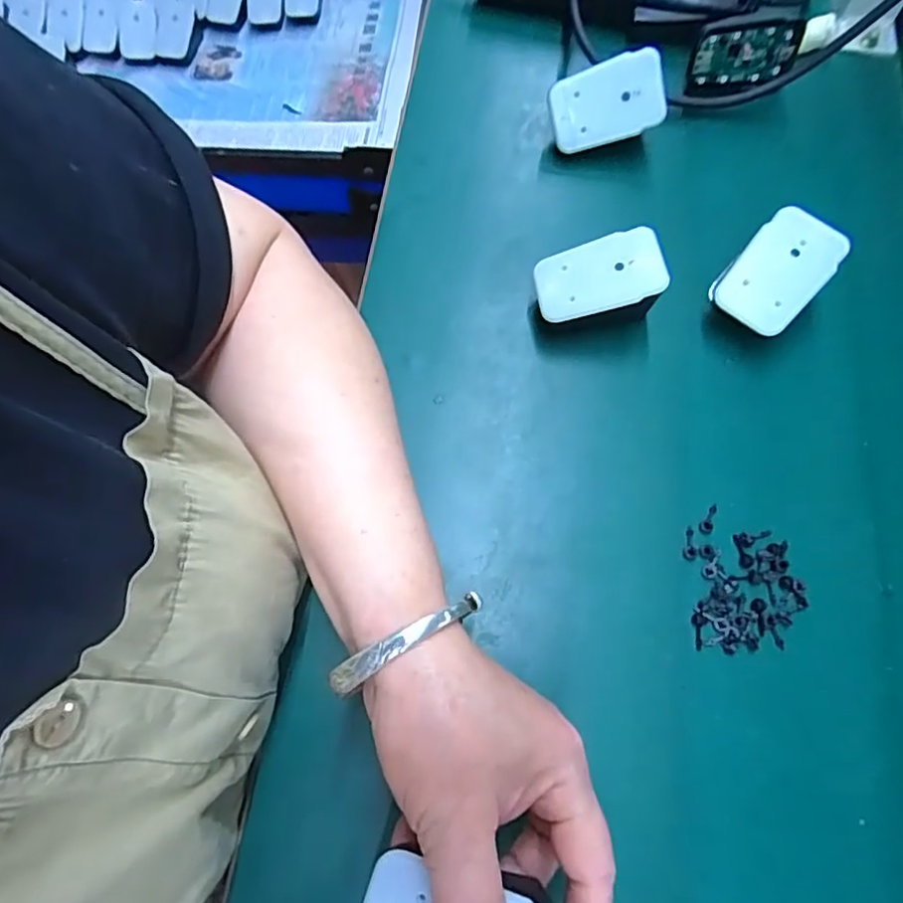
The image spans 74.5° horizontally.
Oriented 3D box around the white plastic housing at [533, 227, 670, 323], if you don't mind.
[{"bbox_3d":[0.085,-0.096,0.341,0.069,0.028,0.044,-13,75,15],"label":"white plastic housing"}]

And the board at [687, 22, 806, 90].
[{"bbox_3d":[0.199,-0.266,0.401,0.071,0.034,0.006,-7,54,-1],"label":"board"}]

